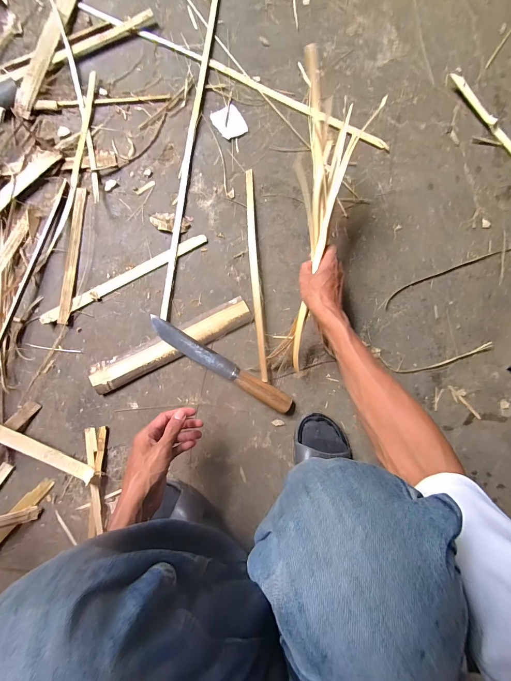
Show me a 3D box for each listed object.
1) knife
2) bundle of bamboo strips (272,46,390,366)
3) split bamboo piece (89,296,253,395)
[{"bbox_3d":[-0.066,0.047,0.561,0.300,0.030,0.034,32,84,-3],"label":"knife"},{"bbox_3d":[0.111,-0.201,0.516,0.122,0.049,0.494,7,95,-5],"label":"bundle of bamboo strips"},{"bbox_3d":[-0.153,0.007,0.559,0.309,0.020,0.057,-25,89,-6],"label":"split bamboo piece"}]

